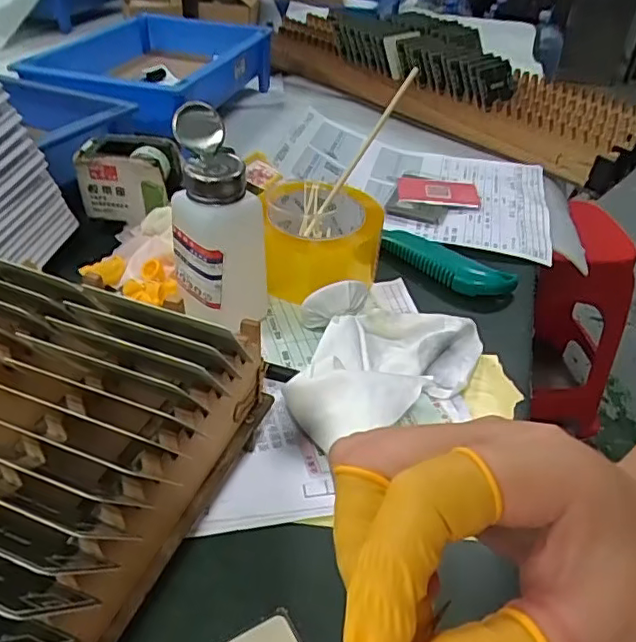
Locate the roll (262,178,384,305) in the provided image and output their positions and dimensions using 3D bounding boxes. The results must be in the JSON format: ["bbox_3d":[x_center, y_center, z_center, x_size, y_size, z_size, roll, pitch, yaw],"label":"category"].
[{"bbox_3d":[0.003,-0.062,0.492,0.096,0.085,0.096,3,38,-3],"label":"roll"}]

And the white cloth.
[{"bbox_3d":[0.051,0.022,0.400,0.163,0.044,0.124,-10,41,-19],"label":"white cloth"}]

